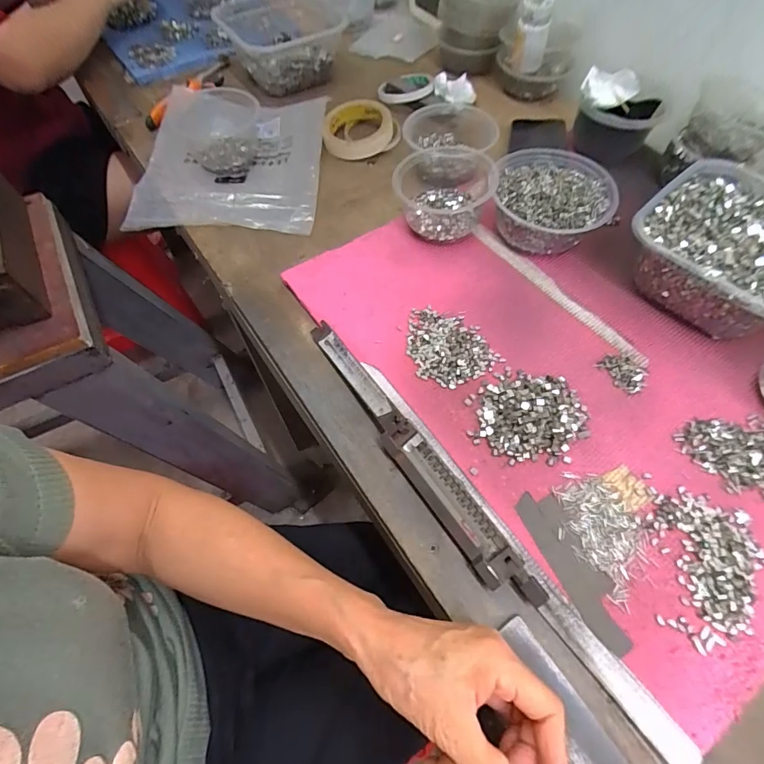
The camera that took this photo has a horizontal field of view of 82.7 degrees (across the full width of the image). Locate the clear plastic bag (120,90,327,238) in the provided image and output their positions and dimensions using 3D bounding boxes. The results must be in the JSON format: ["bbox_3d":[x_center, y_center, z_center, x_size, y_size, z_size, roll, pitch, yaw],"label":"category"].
[{"bbox_3d":[-0.204,-0.317,0.596,0.242,0.032,0.260,3,62,4],"label":"clear plastic bag"}]

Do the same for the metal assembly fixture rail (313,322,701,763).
[{"bbox_3d":[0.063,0.095,0.357,0.041,0.015,0.422,-32,65,-14],"label":"metal assembly fixture rail"}]

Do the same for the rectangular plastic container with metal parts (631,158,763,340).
[{"bbox_3d":[0.360,-0.135,0.447,0.188,0.070,0.176,-39,67,-17],"label":"rectangular plastic container with metal parts"}]

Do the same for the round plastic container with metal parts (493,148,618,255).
[{"bbox_3d":[0.194,-0.209,0.500,0.125,0.059,0.137,-1,62,2],"label":"round plastic container with metal parts"}]

